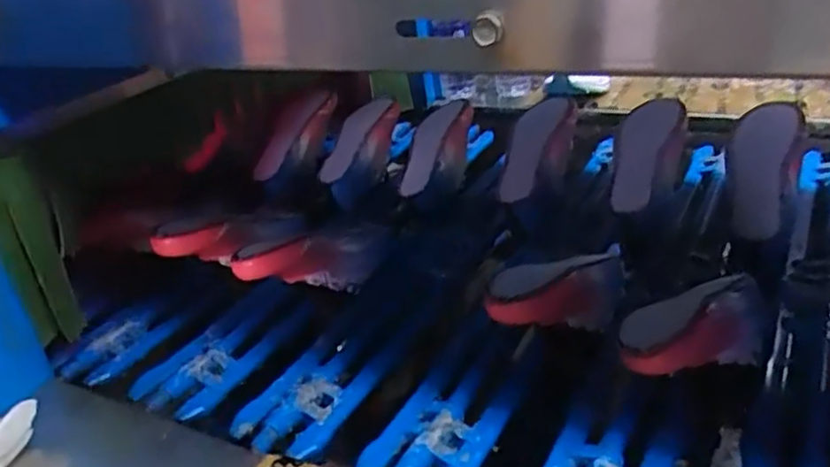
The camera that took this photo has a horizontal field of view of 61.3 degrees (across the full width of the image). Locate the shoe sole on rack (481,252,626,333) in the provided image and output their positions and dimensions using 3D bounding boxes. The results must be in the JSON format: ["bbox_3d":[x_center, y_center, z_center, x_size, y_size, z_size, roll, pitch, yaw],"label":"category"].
[{"bbox_3d":[0.136,0.053,0.651,0.070,0.054,0.207,16,13,39],"label":"shoe sole on rack"}]

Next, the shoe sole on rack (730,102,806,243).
[{"bbox_3d":[0.394,-0.079,0.793,0.066,0.020,0.212,9,55,29],"label":"shoe sole on rack"}]

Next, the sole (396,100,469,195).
[{"bbox_3d":[0.021,-0.129,1.005,0.054,0.022,0.202,4,47,21],"label":"sole"}]

